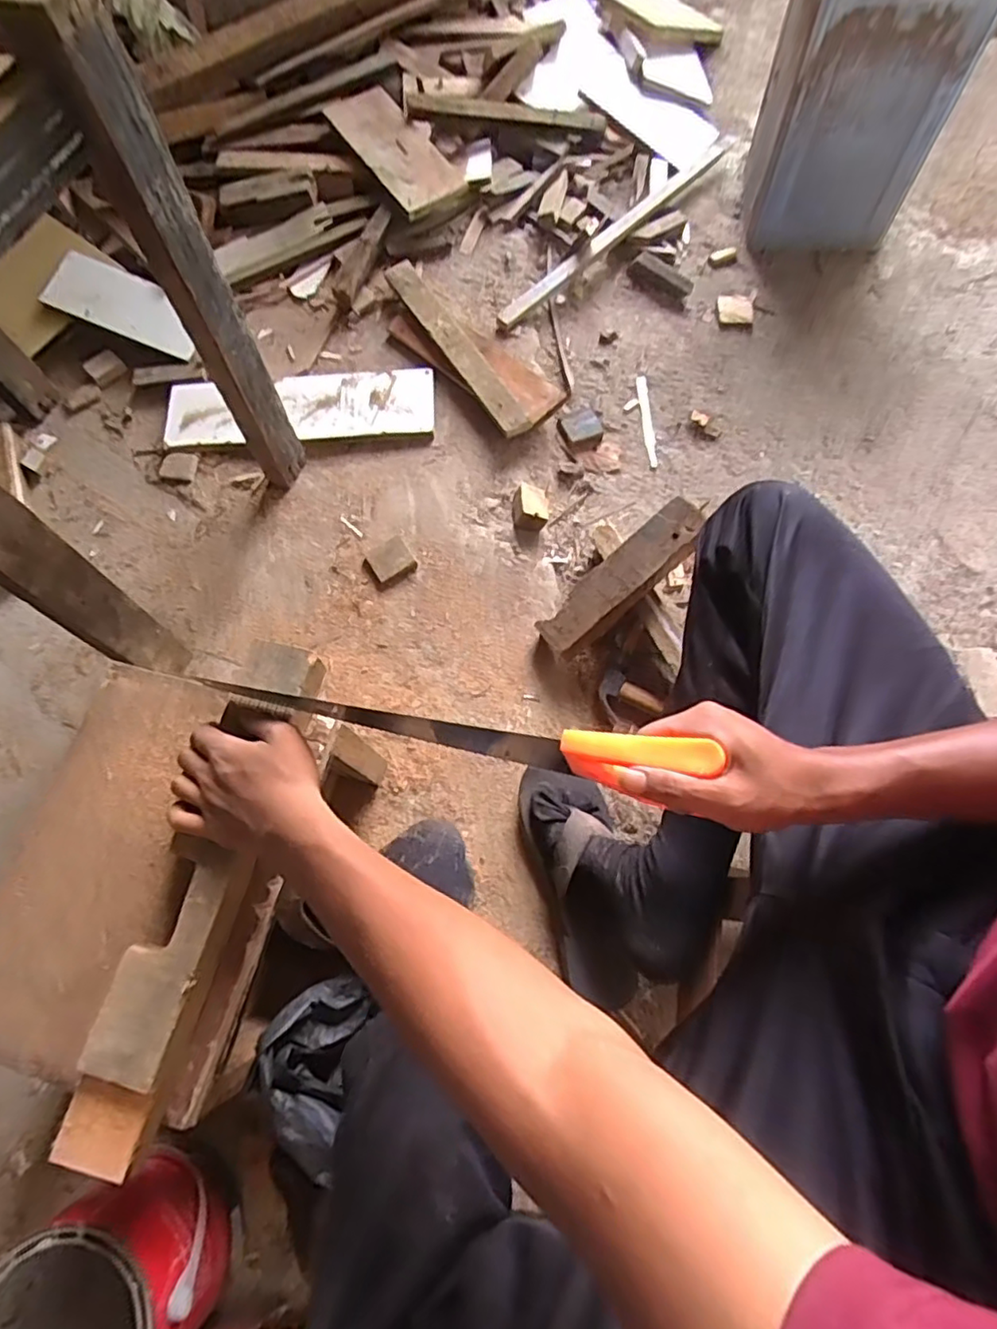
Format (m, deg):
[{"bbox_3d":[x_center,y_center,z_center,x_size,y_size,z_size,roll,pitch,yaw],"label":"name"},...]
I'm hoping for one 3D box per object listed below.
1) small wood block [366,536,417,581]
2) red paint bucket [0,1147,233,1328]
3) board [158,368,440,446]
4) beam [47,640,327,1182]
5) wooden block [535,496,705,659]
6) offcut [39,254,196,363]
[{"bbox_3d":[-0.147,-0.145,0.838,0.056,0.024,0.049,-33,71,-9],"label":"small wood block"},{"bbox_3d":[-0.327,0.533,0.518,0.152,0.148,0.140,-1,69,3],"label":"red paint bucket"},{"bbox_3d":[-0.300,-0.392,0.929,0.398,0.018,0.124,-5,73,-2],"label":"board"},{"bbox_3d":[-0.227,0.167,0.481,0.071,0.050,0.389,13,72,8],"label":"beam"},{"bbox_3d":[0.157,-0.107,0.772,0.241,0.027,0.064,-44,73,3],"label":"wooden block"},{"bbox_3d":[-0.603,-0.581,0.985,0.245,0.016,0.099,20,92,1],"label":"offcut"}]

